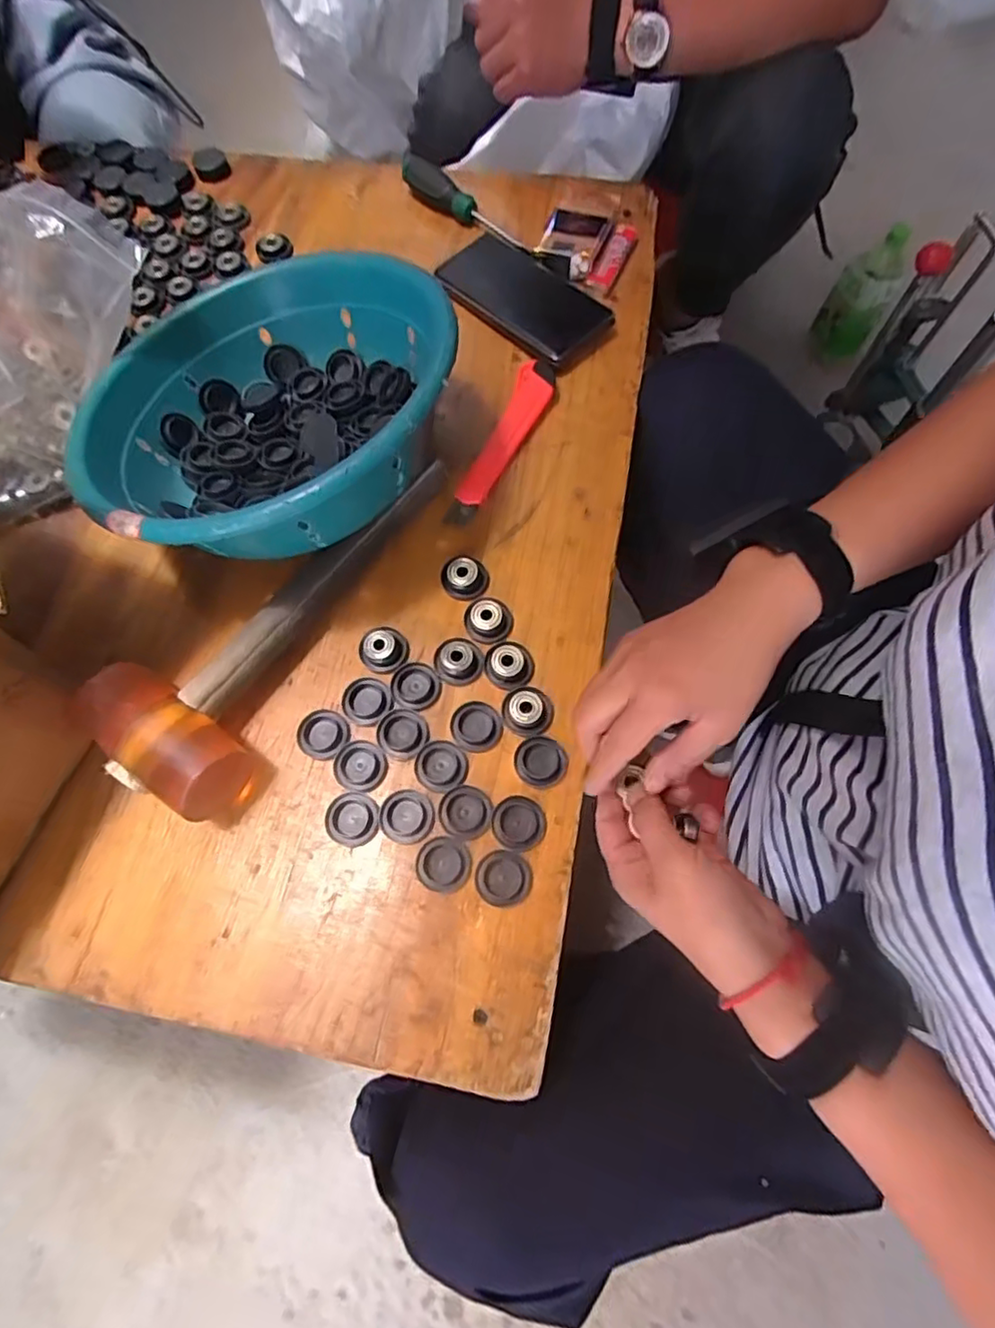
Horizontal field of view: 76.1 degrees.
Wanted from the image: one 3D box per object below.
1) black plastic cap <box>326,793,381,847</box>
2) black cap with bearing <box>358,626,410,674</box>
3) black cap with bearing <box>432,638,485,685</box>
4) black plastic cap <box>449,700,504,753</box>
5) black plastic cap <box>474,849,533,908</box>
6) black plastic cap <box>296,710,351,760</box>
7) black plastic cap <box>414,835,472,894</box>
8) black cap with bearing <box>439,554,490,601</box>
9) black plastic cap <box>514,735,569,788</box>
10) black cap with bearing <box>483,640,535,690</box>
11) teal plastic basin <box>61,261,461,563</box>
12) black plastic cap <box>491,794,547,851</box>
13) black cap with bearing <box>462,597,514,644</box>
[{"bbox_3d":[-0.091,0.098,0.401,0.033,0.005,0.032,-1,69,3],"label":"black plastic cap"},{"bbox_3d":[-0.078,-0.011,0.438,0.032,0.011,0.032,-1,69,3],"label":"black cap with bearing"},{"bbox_3d":[-0.026,-0.004,0.431,0.033,0.012,0.032,-1,69,3],"label":"black cap with bearing"},{"bbox_3d":[-0.014,0.041,0.417,0.033,0.004,0.032,-1,69,3],"label":"black plastic cap"},{"bbox_3d":[0.004,0.129,0.383,0.033,0.004,0.031,-1,69,3],"label":"black plastic cap"},{"bbox_3d":[-0.116,0.047,0.422,0.030,0.006,0.032,-1,69,3],"label":"black plastic cap"},{"bbox_3d":[-0.033,0.122,0.389,0.033,0.004,0.031,-1,69,3],"label":"black plastic cap"},{"bbox_3d":[-0.023,-0.063,0.453,0.032,0.016,0.032,-1,69,3],"label":"black cap with bearing"},{"bbox_3d":[0.028,0.063,0.408,0.033,0.006,0.031,-1,69,3],"label":"black plastic cap"},{"bbox_3d":[0.008,-0.001,0.426,0.033,0.010,0.031,-1,69,3],"label":"black cap with bearing"},{"bbox_3d":[-0.155,-0.169,0.437,0.235,0.130,0.242,-1,69,3],"label":"teal plastic basin"},{"bbox_3d":[0.013,0.099,0.394,0.032,0.004,0.032,-1,69,3],"label":"black plastic cap"},{"bbox_3d":[-0.006,-0.032,0.439,0.033,0.010,0.032,-1,69,3],"label":"black cap with bearing"}]

